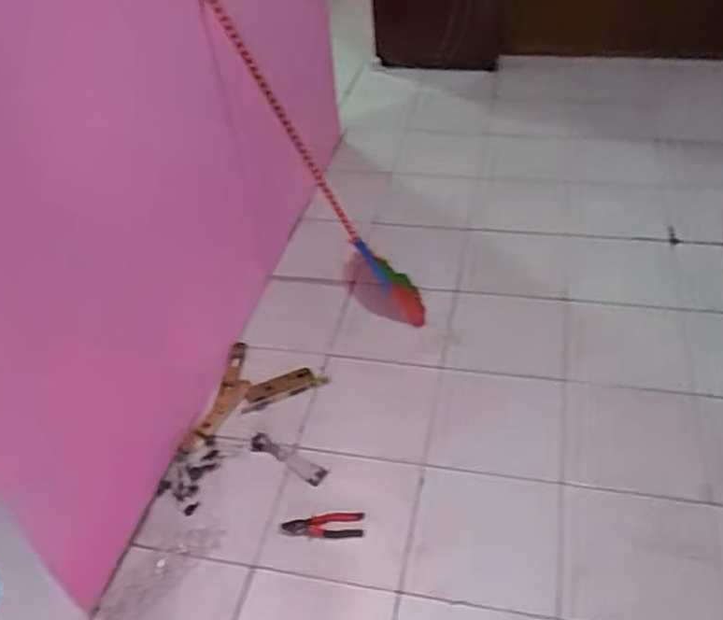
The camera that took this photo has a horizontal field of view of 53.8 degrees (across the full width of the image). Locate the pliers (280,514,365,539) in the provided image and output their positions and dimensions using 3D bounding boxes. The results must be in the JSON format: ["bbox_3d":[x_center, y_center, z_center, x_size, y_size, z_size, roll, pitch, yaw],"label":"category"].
[{"bbox_3d":[-0.081,0.462,1.521,0.170,0.018,0.054,-3,43,3],"label":"pliers"}]

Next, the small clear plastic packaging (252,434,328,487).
[{"bbox_3d":[-0.172,0.346,1.655,0.198,0.024,0.047,20,49,26],"label":"small clear plastic packaging"}]

